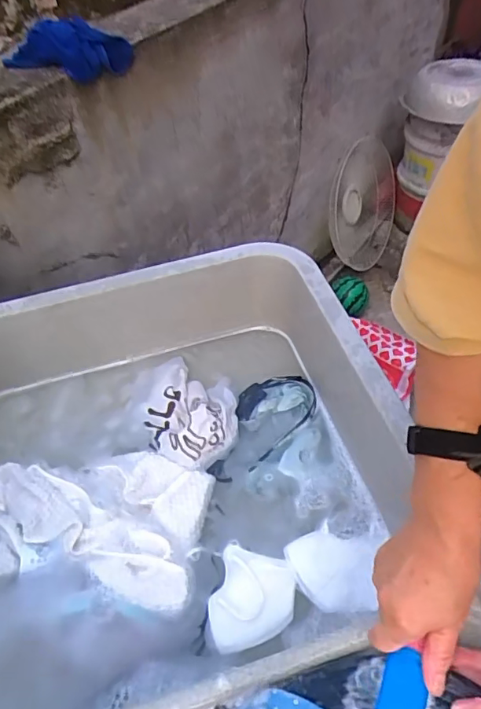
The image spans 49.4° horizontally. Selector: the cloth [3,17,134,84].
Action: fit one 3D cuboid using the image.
[{"bbox_3d":[-0.290,-0.513,0.890,0.219,0.089,0.103,-19,51,-12],"label":"cloth"}]

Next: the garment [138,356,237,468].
[{"bbox_3d":[-0.076,0.067,0.759,0.131,0.040,0.197,-15,50,-9],"label":"garment"}]

